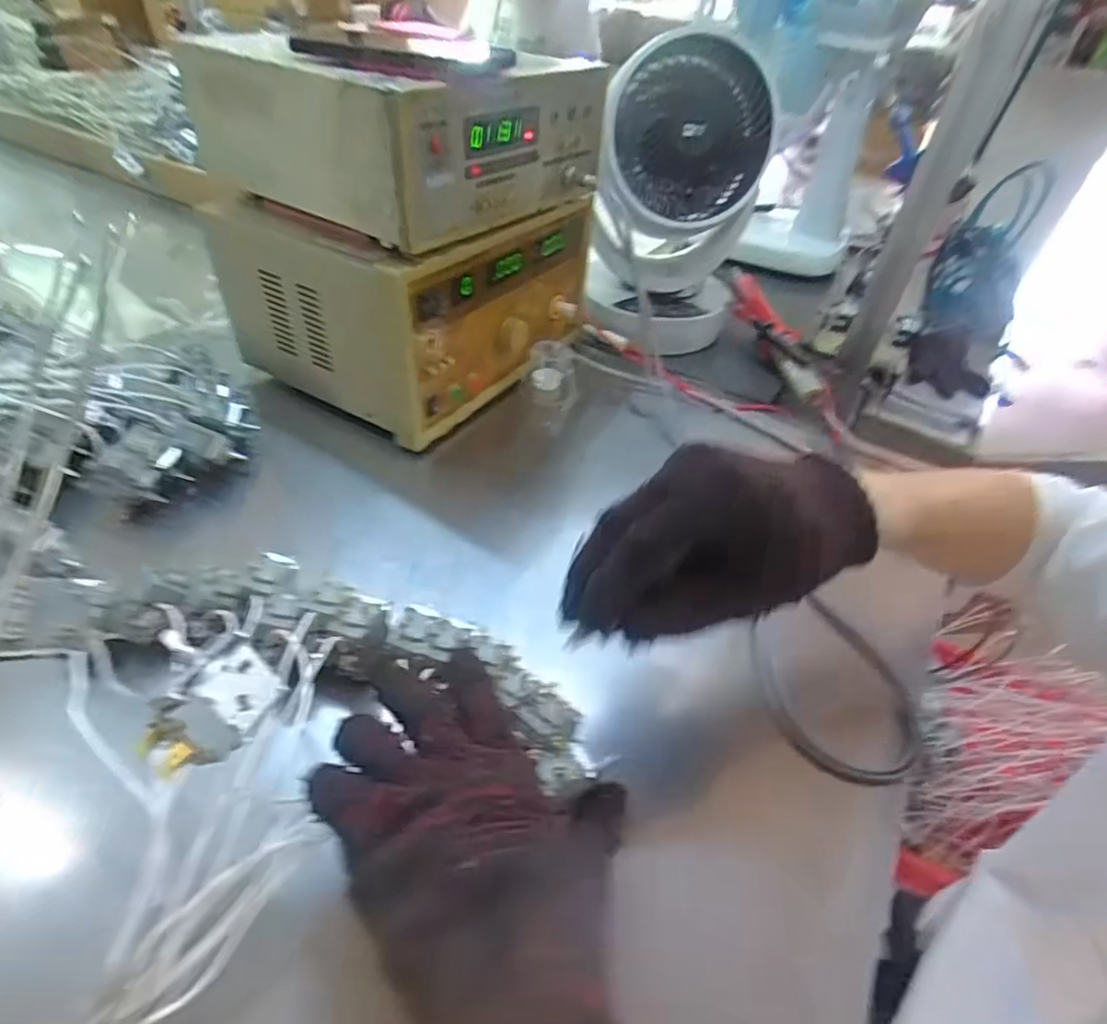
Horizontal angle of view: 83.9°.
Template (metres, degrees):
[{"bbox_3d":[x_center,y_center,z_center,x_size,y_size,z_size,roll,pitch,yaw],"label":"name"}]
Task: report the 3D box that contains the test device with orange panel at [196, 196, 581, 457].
[{"bbox_3d":[-0.141,-0.253,0.663,0.252,0.169,0.309,25,46,19],"label":"test device with orange panel"}]

